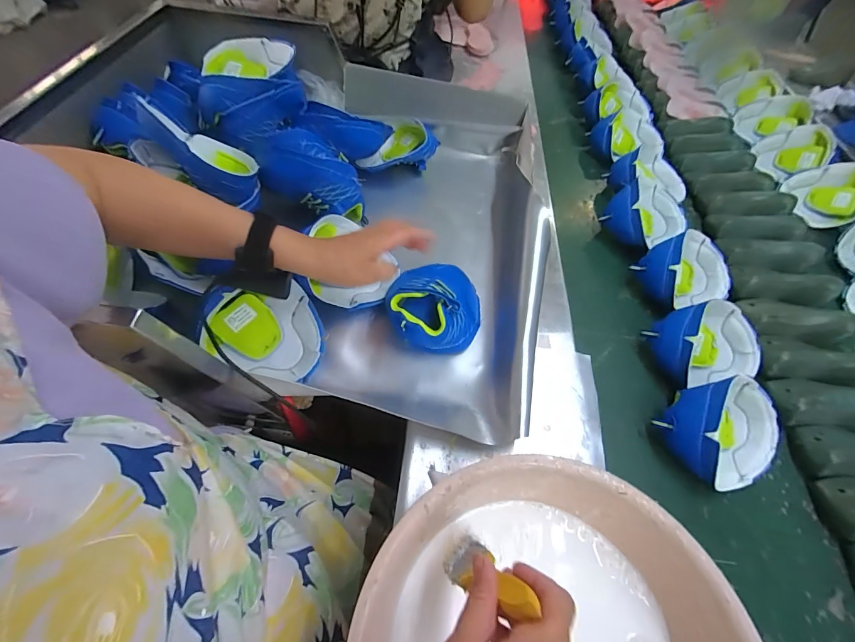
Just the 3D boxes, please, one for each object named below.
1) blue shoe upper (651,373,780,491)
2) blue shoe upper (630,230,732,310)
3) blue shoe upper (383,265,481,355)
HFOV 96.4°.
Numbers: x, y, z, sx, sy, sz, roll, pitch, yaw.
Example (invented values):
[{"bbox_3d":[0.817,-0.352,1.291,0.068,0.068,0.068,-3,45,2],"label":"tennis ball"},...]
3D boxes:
[{"bbox_3d":[0.404,0.145,0.503,0.171,0.089,0.111,-12,53,-9],"label":"blue shoe upper"},{"bbox_3d":[0.454,-0.081,0.672,0.165,0.100,0.107,-19,55,-14],"label":"blue shoe upper"},{"bbox_3d":[0.012,-0.029,0.551,0.130,0.070,0.138,0,52,0],"label":"blue shoe upper"}]

